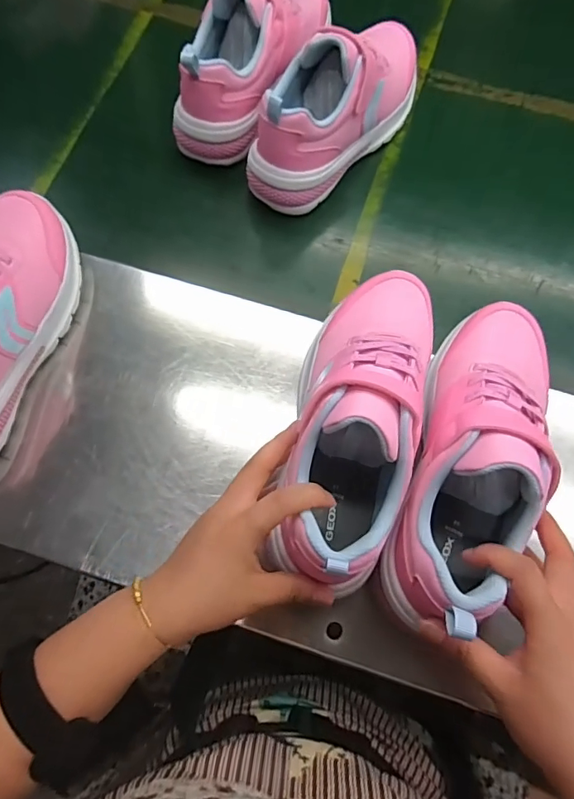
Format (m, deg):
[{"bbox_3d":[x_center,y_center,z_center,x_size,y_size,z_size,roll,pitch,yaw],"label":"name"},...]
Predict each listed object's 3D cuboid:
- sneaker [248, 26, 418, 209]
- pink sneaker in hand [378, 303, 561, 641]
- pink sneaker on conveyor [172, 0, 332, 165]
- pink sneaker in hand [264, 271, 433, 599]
[{"bbox_3d":[0.055,-0.310,0.492,0.083,0.113,0.244,40,79,11],"label":"sneaker"},{"bbox_3d":[0.141,0.033,0.340,0.073,0.096,0.248,23,63,7],"label":"pink sneaker in hand"},{"bbox_3d":[-0.037,-0.376,0.506,0.086,0.113,0.237,21,76,6],"label":"pink sneaker on conveyor"},{"bbox_3d":[0.051,0.003,0.348,0.081,0.091,0.242,13,70,4],"label":"pink sneaker in hand"}]

